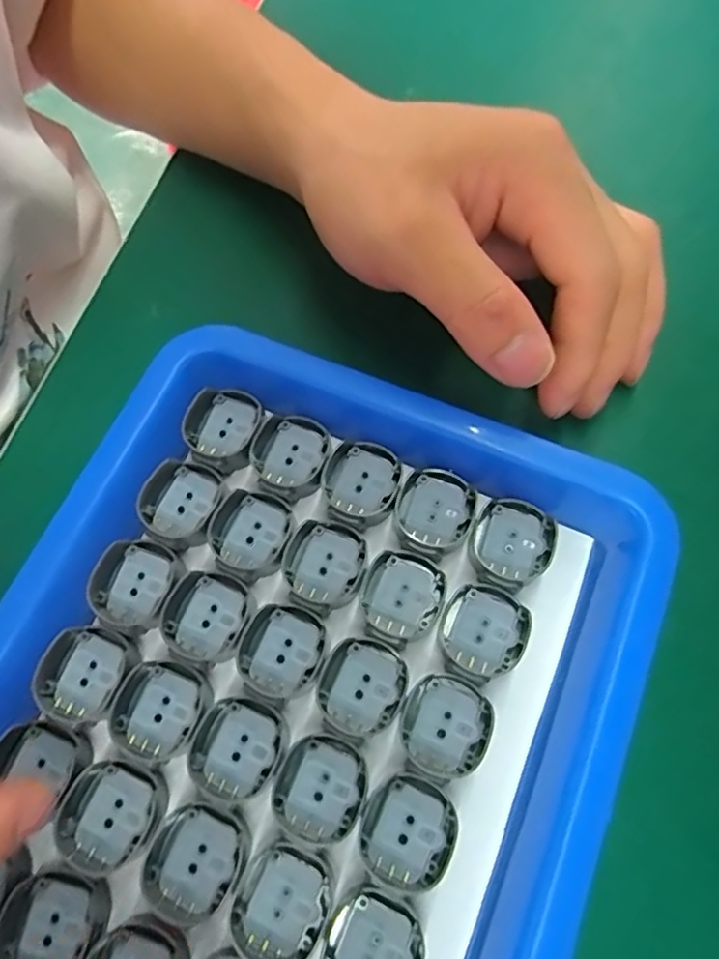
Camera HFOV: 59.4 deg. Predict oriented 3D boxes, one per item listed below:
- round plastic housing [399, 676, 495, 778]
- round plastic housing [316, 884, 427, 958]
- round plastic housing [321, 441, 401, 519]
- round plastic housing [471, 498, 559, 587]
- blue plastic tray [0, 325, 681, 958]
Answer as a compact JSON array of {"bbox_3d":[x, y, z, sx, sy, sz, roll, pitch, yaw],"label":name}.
[{"bbox_3d":[0.025,0.071,0.181,0.025,0.004,0.025,-1,69,2],"label":"round plastic housing"},{"bbox_3d":[0.003,0.122,0.161,0.025,0.004,0.027,-1,69,2],"label":"round plastic housing"},{"bbox_3d":[0.000,0.000,0.210,0.025,0.004,0.025,-1,69,2],"label":"round plastic housing"},{"bbox_3d":[0.048,0.019,0.197,0.025,0.004,0.027,-1,69,2],"label":"round plastic housing"},{"bbox_3d":[-0.023,0.073,0.182,0.179,0.031,0.211,22,72,10],"label":"blue plastic tray"}]

